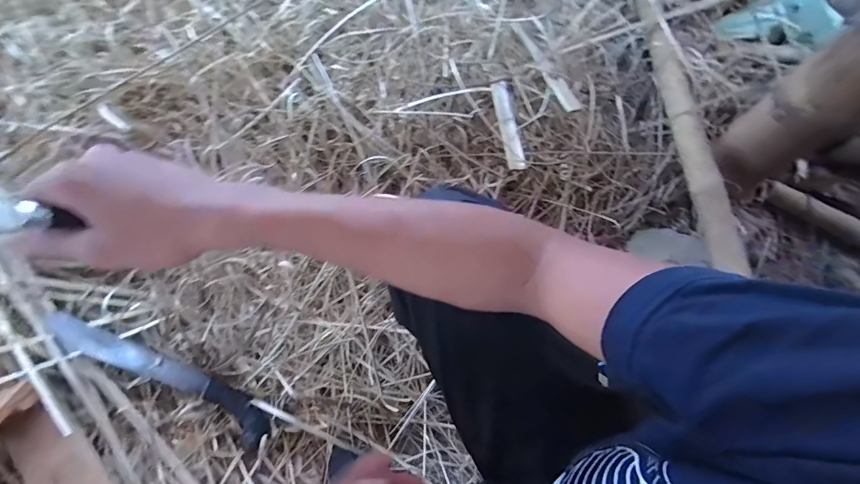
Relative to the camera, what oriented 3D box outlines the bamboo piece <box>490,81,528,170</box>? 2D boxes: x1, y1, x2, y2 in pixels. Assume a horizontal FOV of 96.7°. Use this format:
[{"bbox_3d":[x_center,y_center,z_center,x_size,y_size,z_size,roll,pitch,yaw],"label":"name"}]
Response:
[{"bbox_3d":[0.126,-0.190,0.610,0.029,0.016,0.168,-6,70,-4],"label":"bamboo piece"}]

